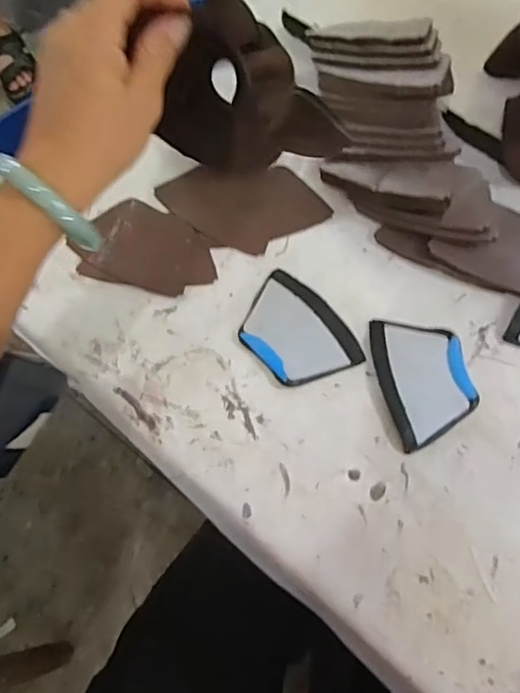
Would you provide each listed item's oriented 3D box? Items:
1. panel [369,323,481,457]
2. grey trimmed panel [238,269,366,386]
[{"bbox_3d":[0.131,0.025,0.446,0.070,0.008,0.103,-11,69,-2],"label":"panel"},{"bbox_3d":[0.029,-0.013,0.462,0.075,0.013,0.101,-37,72,-12],"label":"grey trimmed panel"}]

